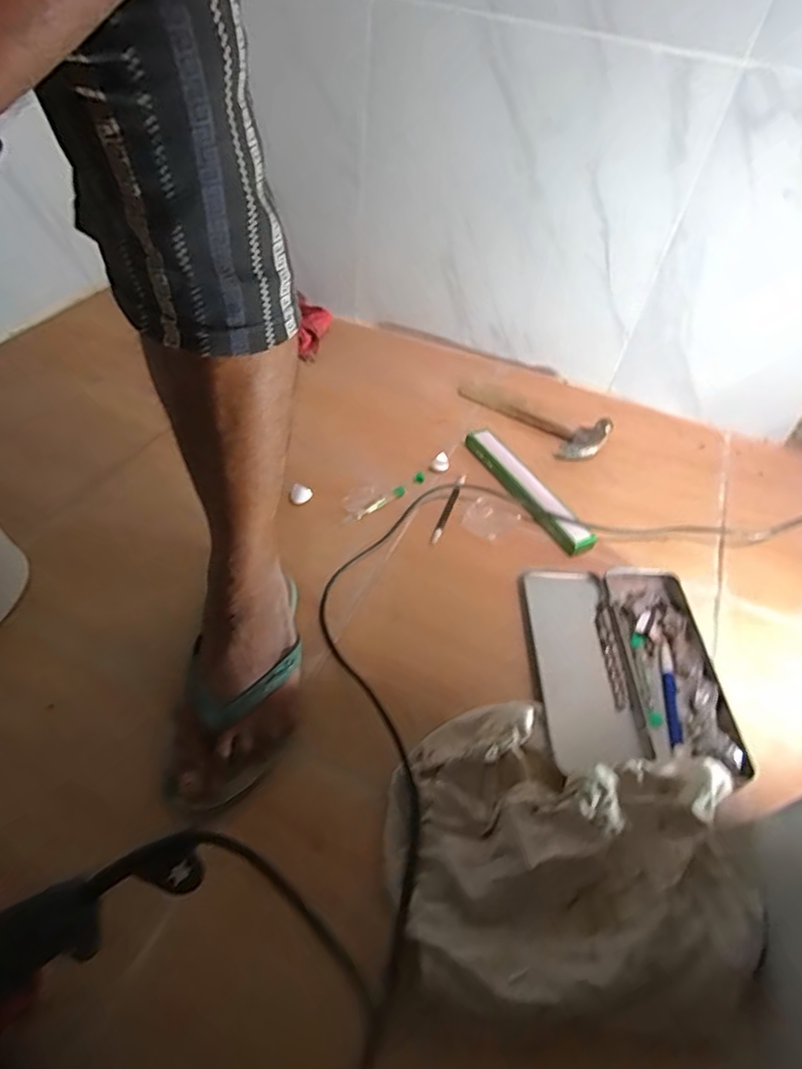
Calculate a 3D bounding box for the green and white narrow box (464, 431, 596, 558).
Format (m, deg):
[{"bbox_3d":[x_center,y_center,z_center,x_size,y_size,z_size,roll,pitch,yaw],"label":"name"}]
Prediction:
[{"bbox_3d":[0.177,-0.070,0.834,0.038,0.029,0.247,-20,53,-24],"label":"green and white narrow box"}]

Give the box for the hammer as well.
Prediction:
[{"bbox_3d":[0.220,-0.200,0.967,0.094,0.031,0.252,-33,59,-32],"label":"hammer"}]

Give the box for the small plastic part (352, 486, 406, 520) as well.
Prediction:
[{"bbox_3d":[-0.028,-0.043,0.809,0.018,0.012,0.091,37,54,28],"label":"small plastic part"}]

